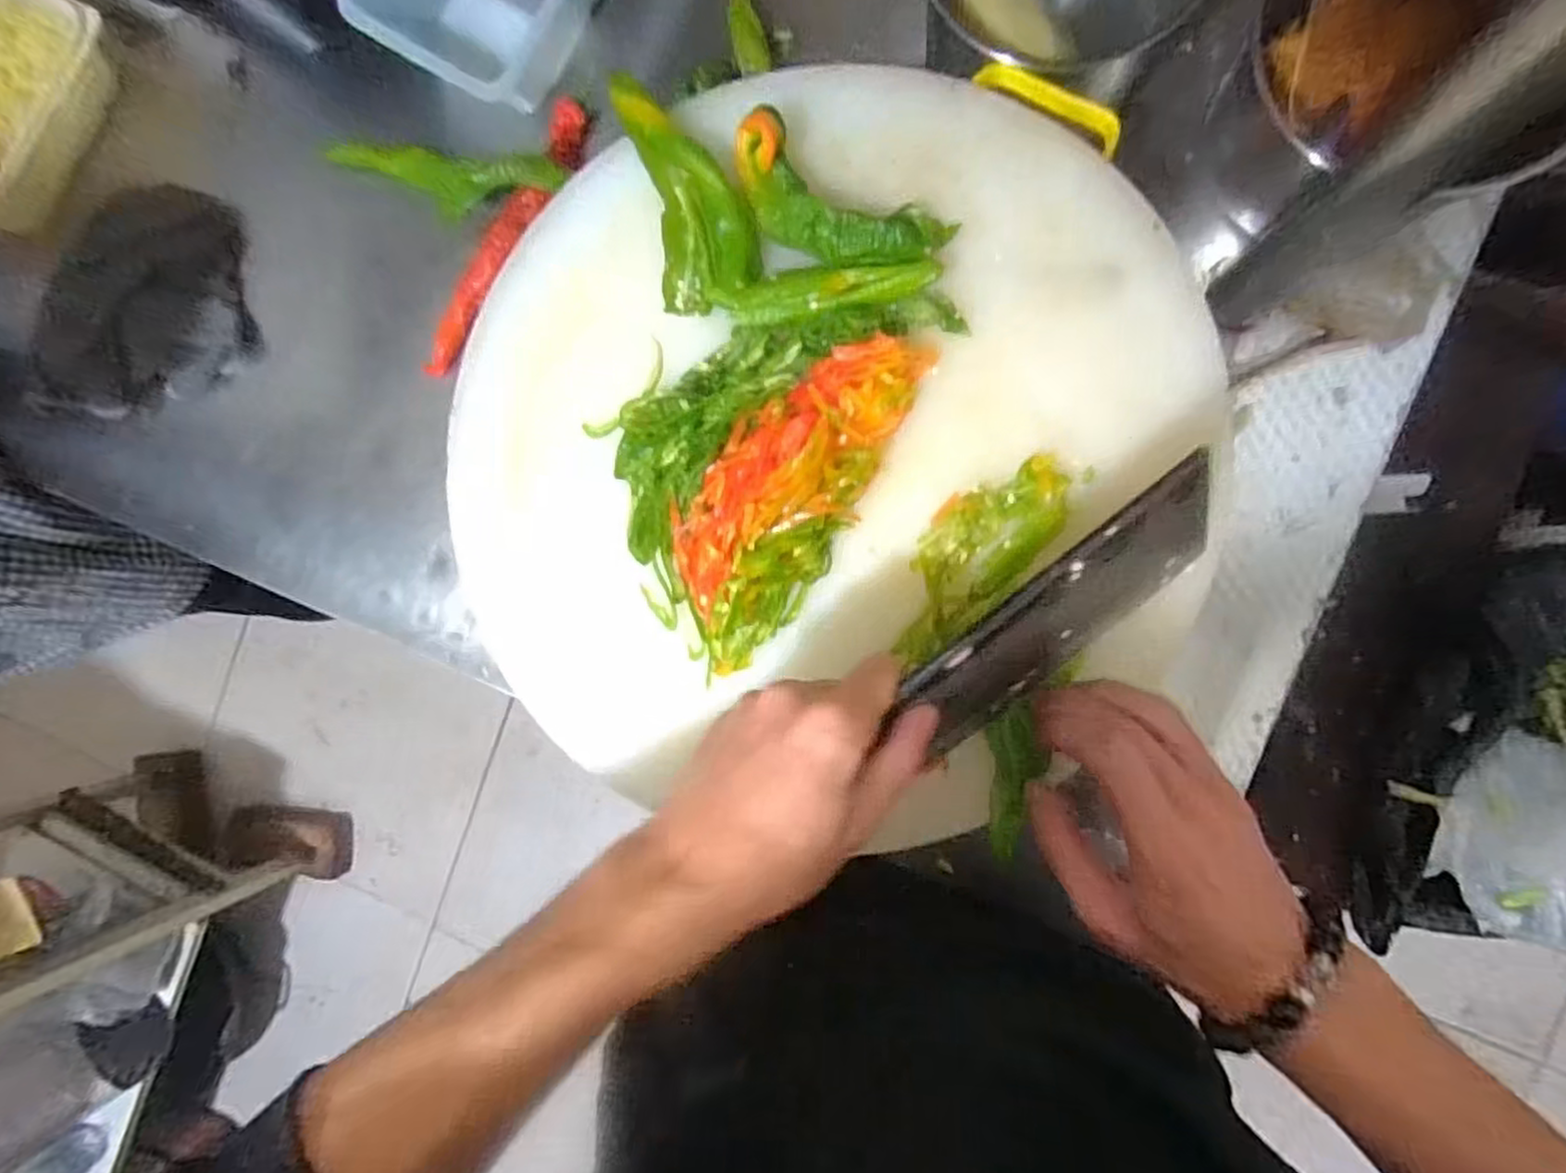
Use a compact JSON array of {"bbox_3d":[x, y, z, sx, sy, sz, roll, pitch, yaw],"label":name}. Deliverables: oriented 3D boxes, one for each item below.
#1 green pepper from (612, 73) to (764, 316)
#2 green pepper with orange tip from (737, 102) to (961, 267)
[{"bbox_3d":[-0.051,-0.218,0.385,0.055,0.019,0.131,-14,89,9],"label":"green pepper"},{"bbox_3d":[0.023,-0.195,0.367,0.117,0.022,0.048,34,96,8],"label":"green pepper with orange tip"}]

